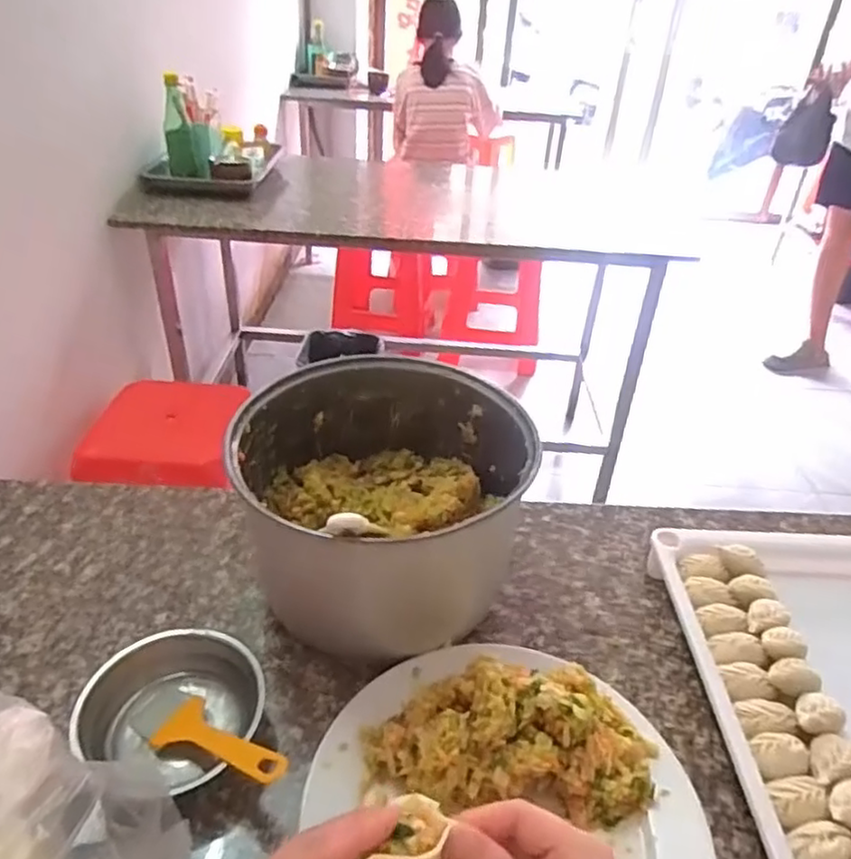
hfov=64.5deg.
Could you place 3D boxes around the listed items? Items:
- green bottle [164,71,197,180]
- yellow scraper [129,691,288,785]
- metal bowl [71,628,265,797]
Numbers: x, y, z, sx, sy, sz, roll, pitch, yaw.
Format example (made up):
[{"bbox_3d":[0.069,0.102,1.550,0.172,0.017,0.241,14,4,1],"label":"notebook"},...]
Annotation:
[{"bbox_3d":[-0.523,-0.625,1.431,0.061,0.221,0.056,-10,37,-19],"label":"green bottle"},{"bbox_3d":[-0.142,0.203,0.444,0.137,0.015,0.039,-1,26,40],"label":"yellow scraper"},{"bbox_3d":[-0.173,0.197,0.471,0.122,0.045,0.104,15,36,15],"label":"metal bowl"}]

